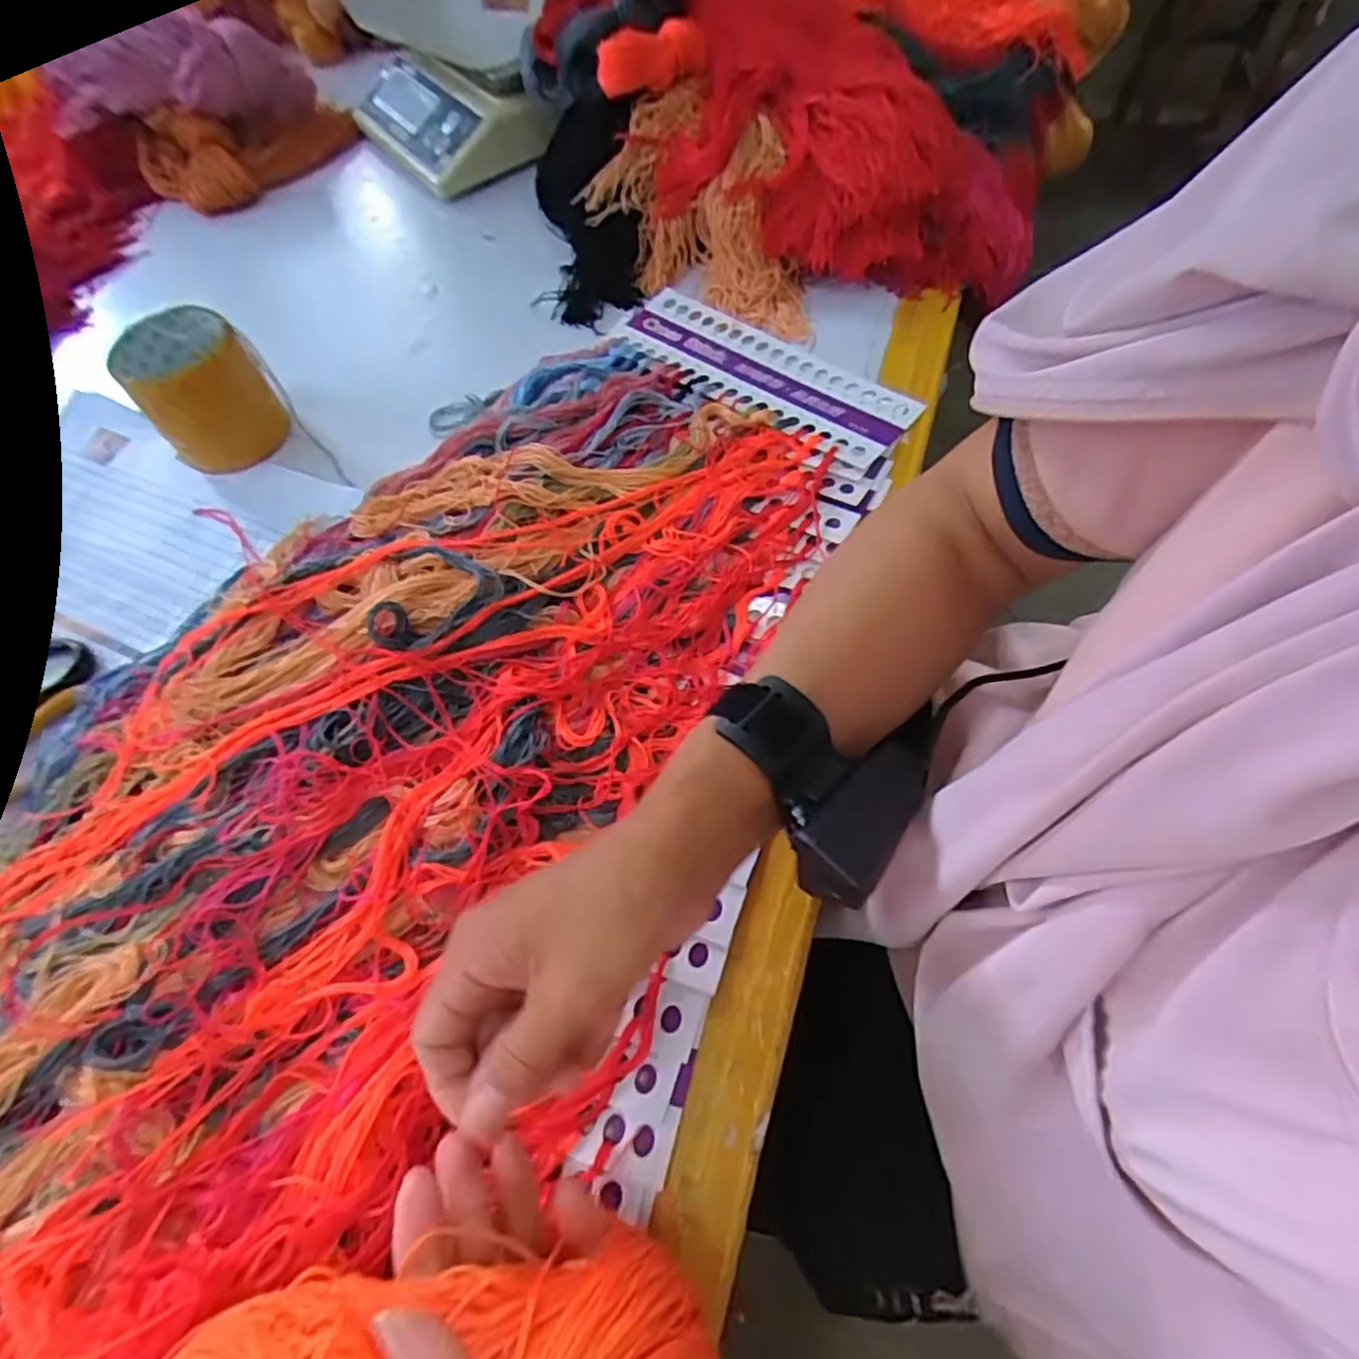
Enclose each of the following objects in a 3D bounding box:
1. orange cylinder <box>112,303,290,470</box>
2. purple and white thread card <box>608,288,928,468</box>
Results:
[{"bbox_3d":[-0.351,-0.212,0.514,0.081,0.085,0.098,-37,66,-14],"label":"orange cylinder"},{"bbox_3d":[0.055,-0.231,0.516,0.243,0.006,0.075,35,68,23],"label":"purple and white thread card"}]

